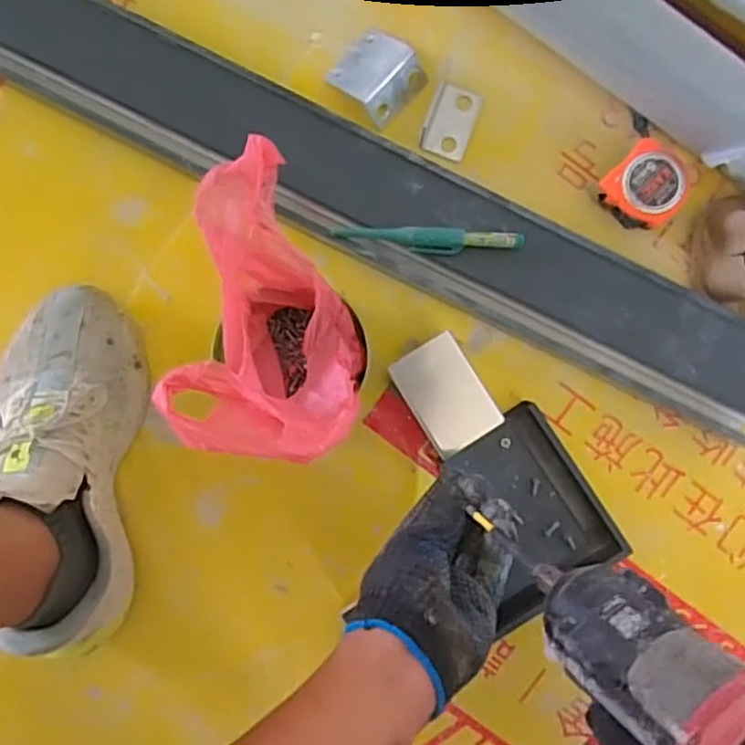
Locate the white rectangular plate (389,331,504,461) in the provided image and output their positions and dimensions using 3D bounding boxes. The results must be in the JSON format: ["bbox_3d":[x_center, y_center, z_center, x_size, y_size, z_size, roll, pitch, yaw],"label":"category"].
[{"bbox_3d":[0.061,0.018,0.577,0.061,0.034,0.088,-31,91,1],"label":"white rectangular plate"}]

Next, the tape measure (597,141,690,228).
[{"bbox_3d":[0.227,-0.154,0.572,0.064,0.041,0.064,44,91,-1],"label":"tape measure"}]

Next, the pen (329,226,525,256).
[{"bbox_3d":[0.045,-0.107,0.550,0.153,0.012,0.019,4,92,-1],"label":"pen"}]

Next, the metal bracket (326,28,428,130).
[{"bbox_3d":[0.006,-0.255,0.579,0.068,0.024,0.067,43,91,-1],"label":"metal bracket"}]

